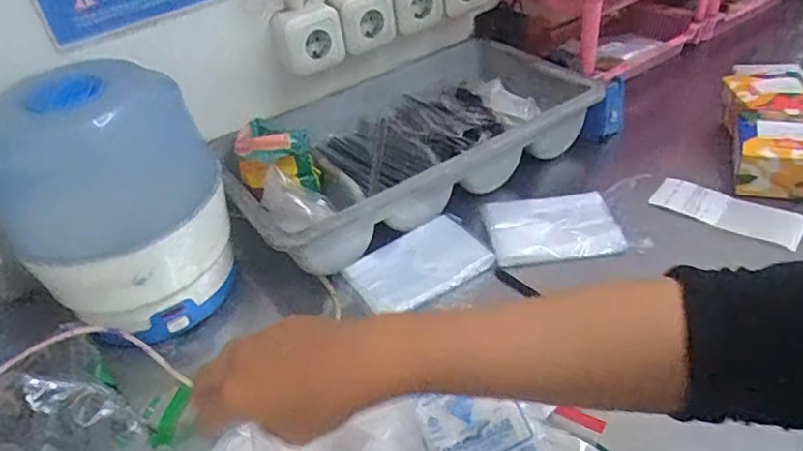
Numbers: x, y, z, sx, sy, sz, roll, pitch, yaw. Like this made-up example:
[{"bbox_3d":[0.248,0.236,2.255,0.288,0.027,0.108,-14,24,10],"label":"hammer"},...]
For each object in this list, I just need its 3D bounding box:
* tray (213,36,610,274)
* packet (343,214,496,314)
[{"bbox_3d":[0.007,-0.120,0.832,0.489,0.106,0.254,-26,42,-22],"label":"tray"},{"bbox_3d":[0.021,0.049,0.717,0.150,0.033,0.099,-25,42,-21],"label":"packet"}]

